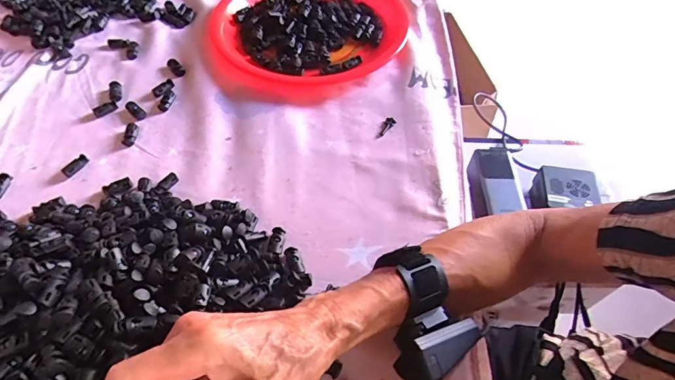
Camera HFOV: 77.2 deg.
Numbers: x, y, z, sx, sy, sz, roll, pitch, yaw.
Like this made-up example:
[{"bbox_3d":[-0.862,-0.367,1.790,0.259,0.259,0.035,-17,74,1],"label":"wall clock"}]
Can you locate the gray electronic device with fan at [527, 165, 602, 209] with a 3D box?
[{"bbox_3d":[0.326,0.008,0.611,0.079,0.055,0.066,9,55,5],"label":"gray electronic device with fan"}]

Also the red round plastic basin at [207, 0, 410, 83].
[{"bbox_3d":[-0.036,-0.237,0.581,0.272,0.040,0.231,-26,59,-18],"label":"red round plastic basin"}]

